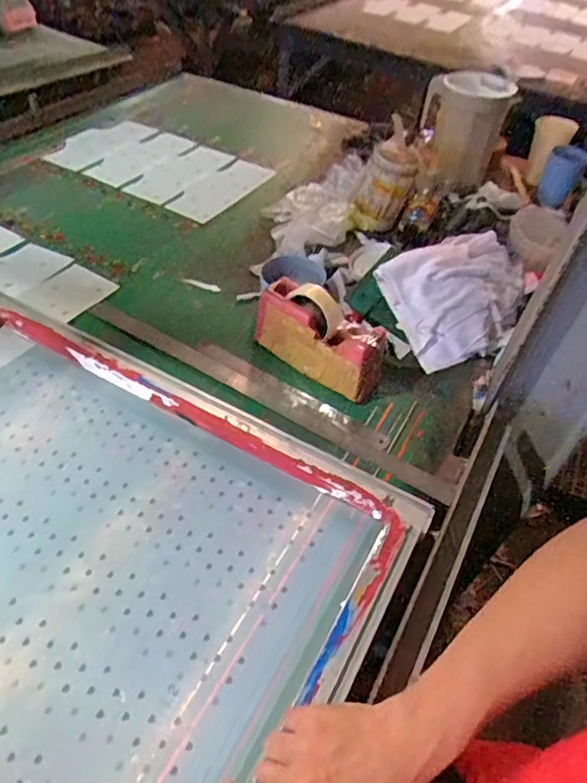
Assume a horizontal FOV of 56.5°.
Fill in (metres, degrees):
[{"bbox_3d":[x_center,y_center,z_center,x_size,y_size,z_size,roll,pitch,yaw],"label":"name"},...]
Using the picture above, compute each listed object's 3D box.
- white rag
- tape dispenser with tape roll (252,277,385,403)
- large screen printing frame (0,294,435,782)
[{"bbox_3d":[0.299,-0.172,0.944,0.298,0.098,0.200,-22,54,-24],"label":"white rag"},{"bbox_3d":[0.040,-0.082,0.816,0.205,0.114,0.062,33,53,22],"label":"tape dispenser with tape roll"},{"bbox_3d":[-0.278,0.160,0.606,0.715,0.034,0.524,26,50,16],"label":"large screen printing frame"}]

